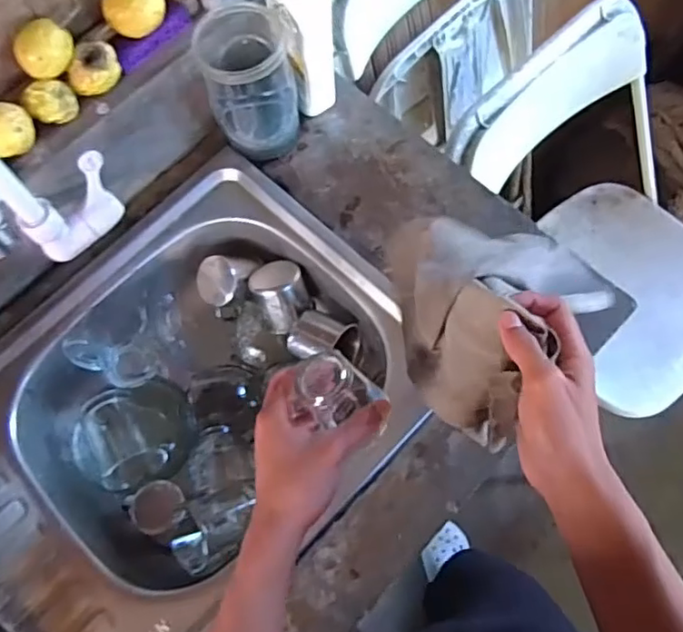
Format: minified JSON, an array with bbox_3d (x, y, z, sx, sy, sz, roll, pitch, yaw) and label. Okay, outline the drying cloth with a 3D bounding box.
[{"bbox_3d":[0.113,-0.016,0.503,0.165,0.092,0.187,36,75,14],"label":"drying cloth"}]

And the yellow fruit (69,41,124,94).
[{"bbox_3d":[-0.257,-0.257,0.642,0.040,0.040,0.049,17,71,8],"label":"yellow fruit"}]

